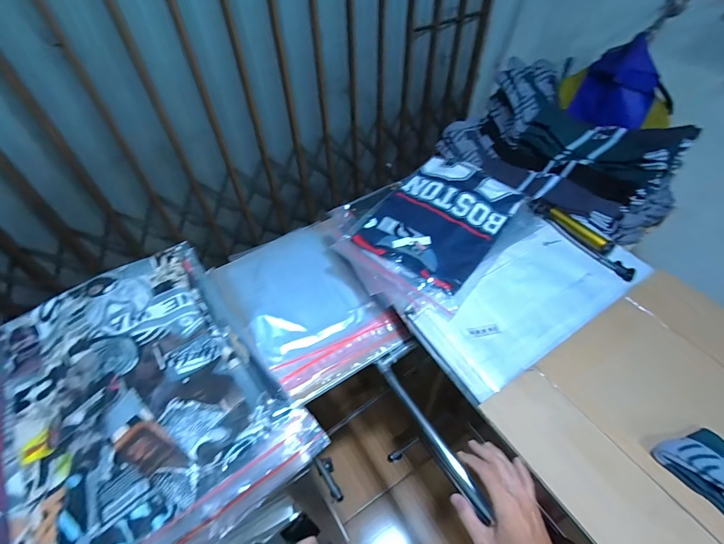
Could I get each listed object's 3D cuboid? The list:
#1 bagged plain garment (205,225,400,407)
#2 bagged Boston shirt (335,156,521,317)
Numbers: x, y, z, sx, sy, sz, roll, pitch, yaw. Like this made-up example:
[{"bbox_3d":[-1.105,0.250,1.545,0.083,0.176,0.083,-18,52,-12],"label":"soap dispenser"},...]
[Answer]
[{"bbox_3d":[-0.152,0.054,0.852,0.285,0.059,0.468,-26,48,-23],"label":"bagged plain garment"},{"bbox_3d":[0.169,-0.110,0.808,0.270,0.028,0.370,36,65,24],"label":"bagged Boston shirt"}]

